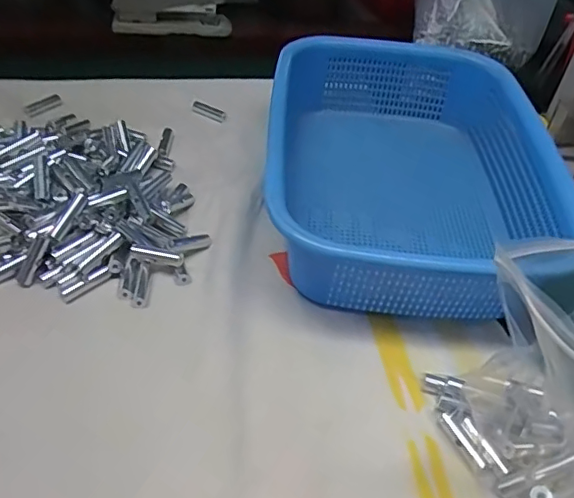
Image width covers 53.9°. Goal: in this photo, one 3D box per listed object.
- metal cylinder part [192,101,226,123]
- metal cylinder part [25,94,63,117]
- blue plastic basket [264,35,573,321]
[{"bbox_3d":[-0.074,-0.131,0.533,0.035,0.010,0.010,27,48,19],"label":"metal cylinder part"},{"bbox_3d":[-0.224,-0.131,0.520,0.011,0.014,0.040,26,47,18],"label":"metal cylinder part"},{"bbox_3d":[0.090,-0.069,0.437,0.203,0.065,0.267,5,44,-3],"label":"blue plastic basket"}]

